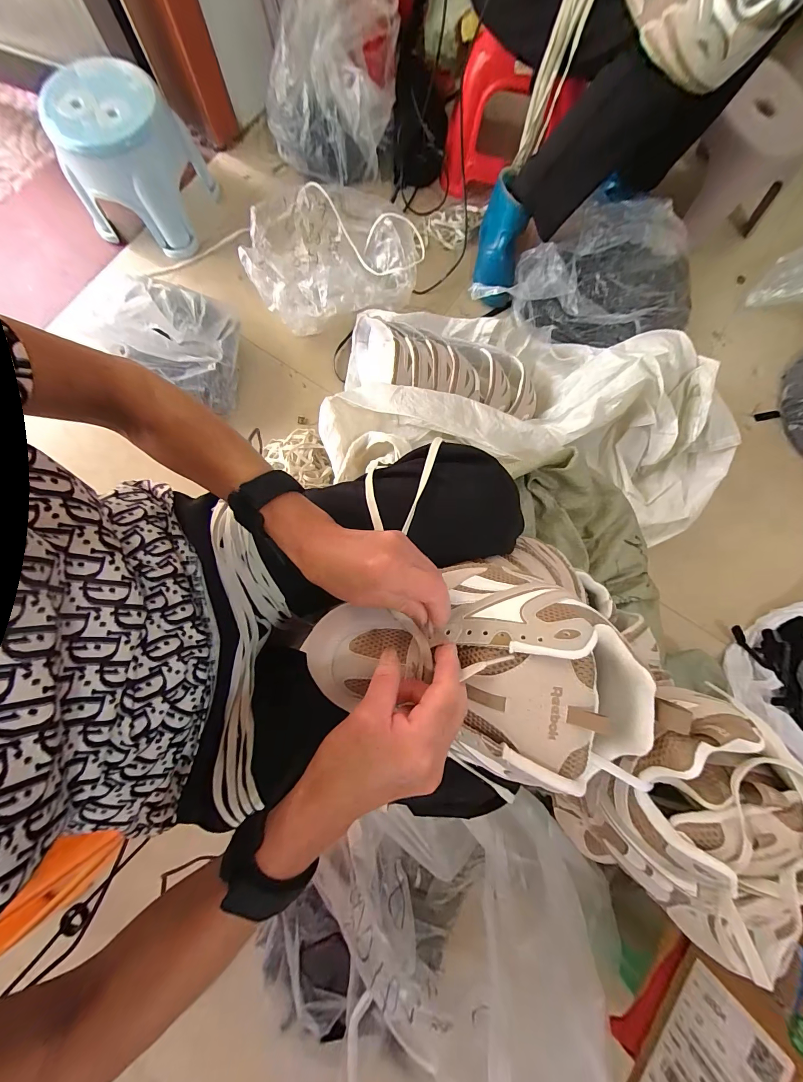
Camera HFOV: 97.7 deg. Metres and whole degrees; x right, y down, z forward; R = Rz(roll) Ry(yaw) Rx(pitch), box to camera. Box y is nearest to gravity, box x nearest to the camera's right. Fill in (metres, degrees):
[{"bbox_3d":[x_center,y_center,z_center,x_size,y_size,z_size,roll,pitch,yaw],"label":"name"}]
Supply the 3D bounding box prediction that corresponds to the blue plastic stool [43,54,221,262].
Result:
[{"bbox_3d":[-0.610,-0.861,0.797,0.236,0.195,0.243,10,80,0],"label":"blue plastic stool"}]

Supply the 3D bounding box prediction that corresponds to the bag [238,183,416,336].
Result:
[{"bbox_3d":[-0.162,-0.662,0.827,0.373,0.105,0.316,-10,80,-3],"label":"bag"}]

